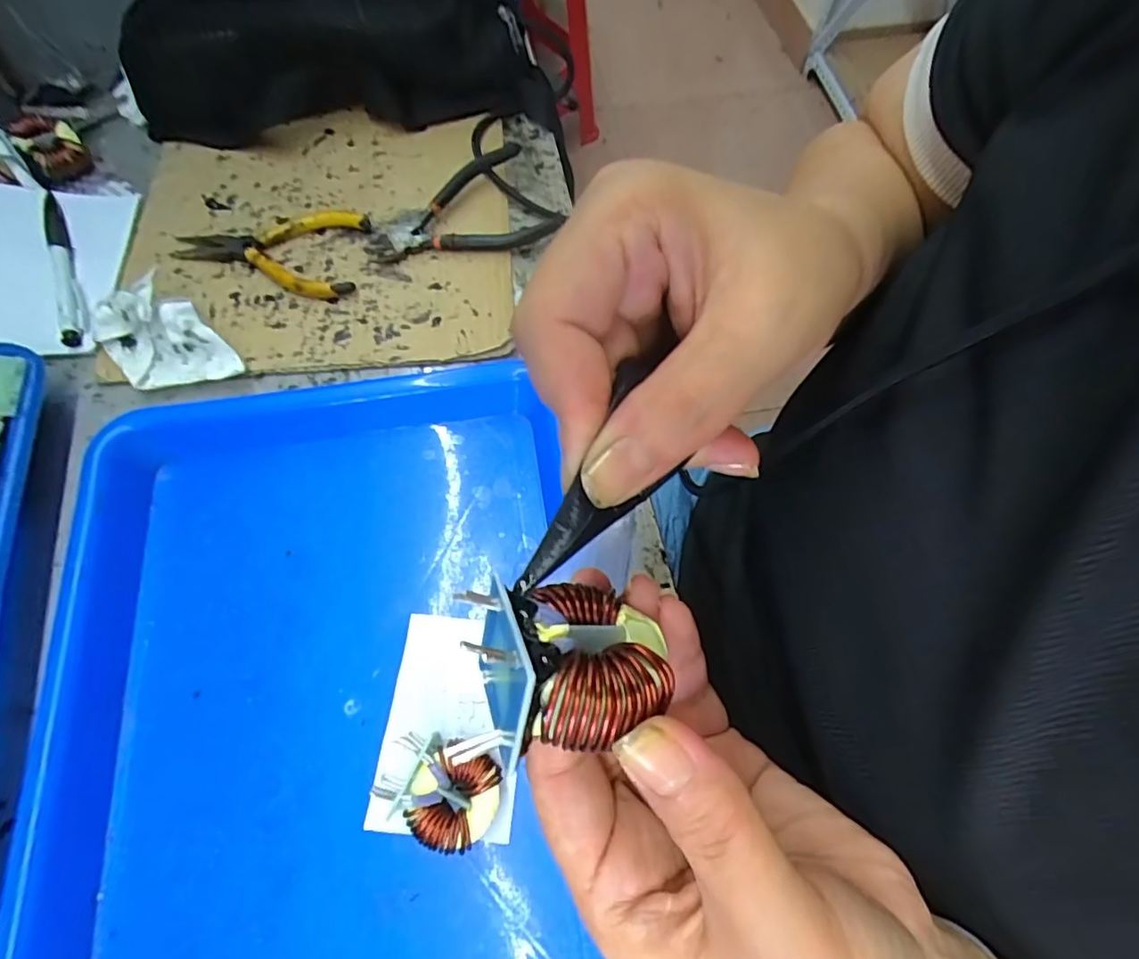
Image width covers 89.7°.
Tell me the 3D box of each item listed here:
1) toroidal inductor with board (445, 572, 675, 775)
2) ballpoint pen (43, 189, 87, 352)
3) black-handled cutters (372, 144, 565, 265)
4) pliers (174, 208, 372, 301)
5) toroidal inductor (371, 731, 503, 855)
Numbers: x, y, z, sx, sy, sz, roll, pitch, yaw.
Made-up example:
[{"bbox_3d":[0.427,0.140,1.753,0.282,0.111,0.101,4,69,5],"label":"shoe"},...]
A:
[{"bbox_3d":[-0.004,0.045,0.132,0.042,0.029,0.040,-1,31,-29],"label":"toroidal inductor with board"},{"bbox_3d":[-0.322,-0.139,0.364,0.012,0.009,0.129,-21,69,-11],"label":"ballpoint pen"},{"bbox_3d":[-0.072,-0.178,0.386,0.119,0.020,0.074,-27,70,-13],"label":"black-handled cutters"},{"bbox_3d":[-0.199,-0.151,0.376,0.122,0.013,0.067,2,67,-1],"label":"pliers"},{"bbox_3d":[-0.057,0.134,0.249,0.053,0.027,0.038,21,68,7],"label":"toroidal inductor"}]

